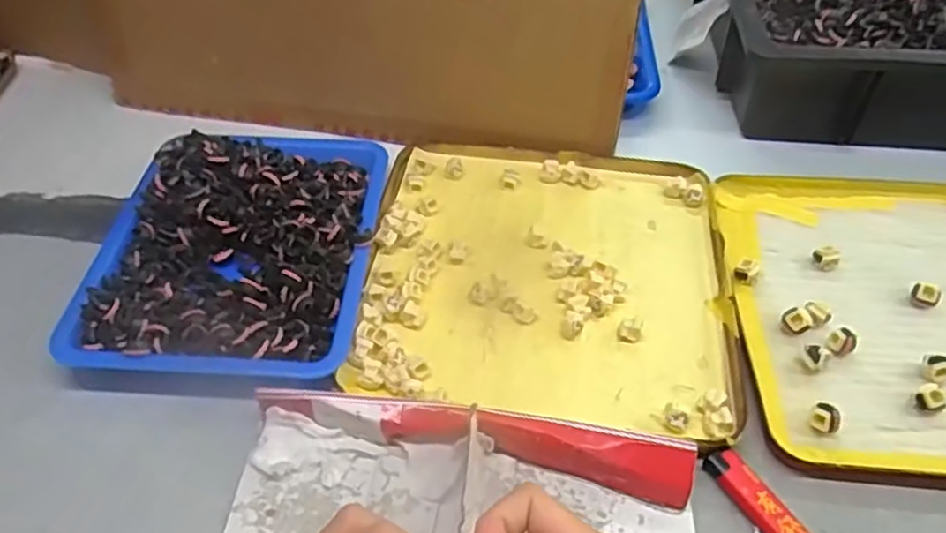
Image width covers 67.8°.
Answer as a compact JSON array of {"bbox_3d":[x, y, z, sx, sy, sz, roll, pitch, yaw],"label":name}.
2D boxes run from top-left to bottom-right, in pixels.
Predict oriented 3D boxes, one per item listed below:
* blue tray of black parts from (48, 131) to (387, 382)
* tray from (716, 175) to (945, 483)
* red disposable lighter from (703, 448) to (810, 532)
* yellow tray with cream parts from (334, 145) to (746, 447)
[{"bbox_3d":[-0.155,-0.021,0.478,0.170,0.033,0.221,4,46,2],"label":"blue tray of black parts"},{"bbox_3d":[0.292,0.027,0.462,0.240,0.018,0.245,3,46,2],"label":"tray"},{"bbox_3d":[0.156,0.130,0.370,0.021,0.008,0.079,-25,52,-23],"label":"red disposable lighter"},{"bbox_3d":[0.050,0.001,0.485,0.236,0.018,0.231,6,49,4],"label":"yellow tray with cream parts"}]

